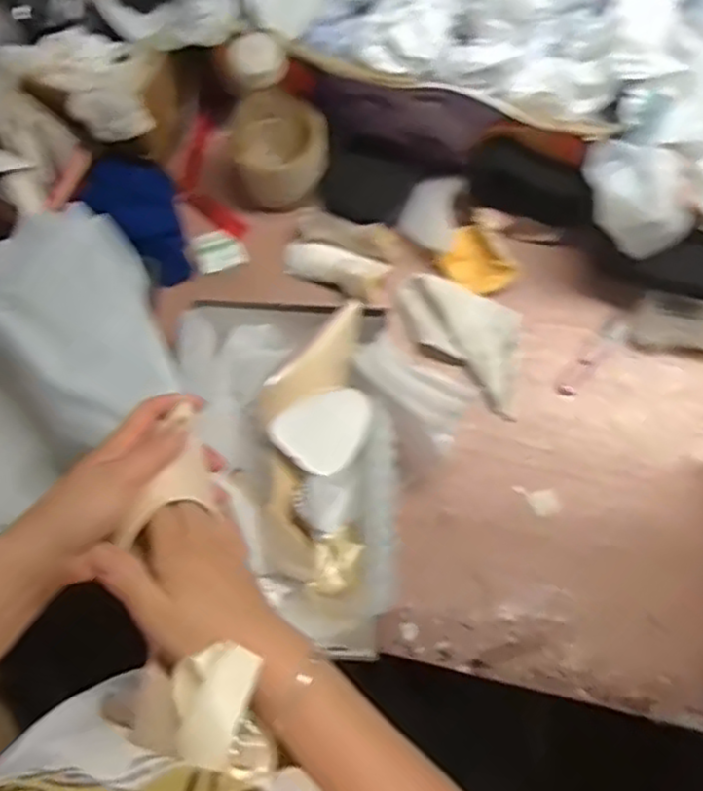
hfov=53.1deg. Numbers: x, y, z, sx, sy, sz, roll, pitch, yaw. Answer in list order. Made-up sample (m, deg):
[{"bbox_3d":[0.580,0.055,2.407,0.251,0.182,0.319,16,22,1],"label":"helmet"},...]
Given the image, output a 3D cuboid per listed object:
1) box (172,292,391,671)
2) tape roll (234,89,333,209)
[{"bbox_3d":[-0.053,0.072,0.630,0.176,0.094,0.312,-4,78,-1],"label":"box"},{"bbox_3d":[-0.069,-0.245,0.704,0.092,0.076,0.093,0,78,0],"label":"tape roll"}]

